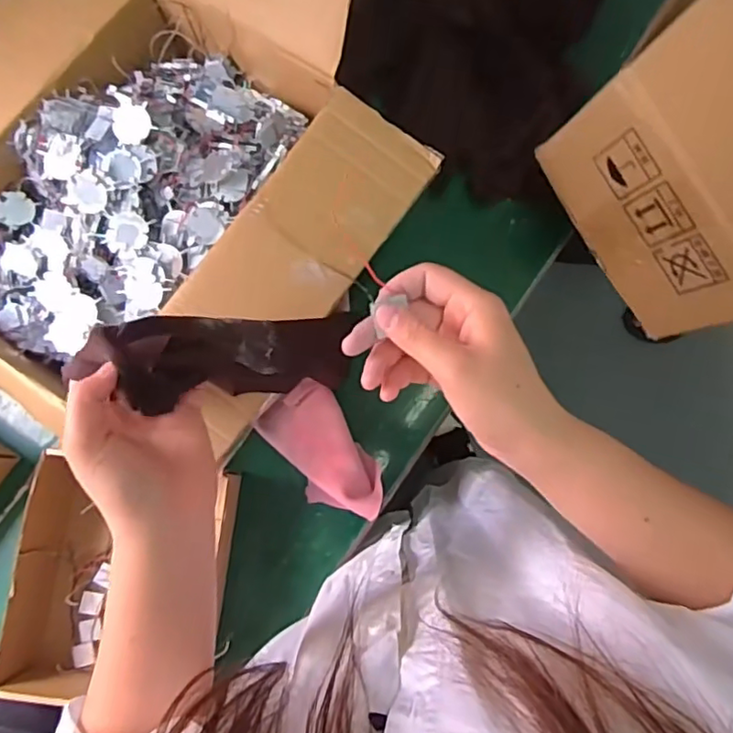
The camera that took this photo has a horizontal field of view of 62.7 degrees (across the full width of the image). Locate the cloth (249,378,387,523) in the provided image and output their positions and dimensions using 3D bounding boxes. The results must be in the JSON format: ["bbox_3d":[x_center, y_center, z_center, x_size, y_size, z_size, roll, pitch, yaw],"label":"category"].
[{"bbox_3d":[-0.041,0.088,0.598,0.076,0.035,0.142,-35,82,-7],"label":"cloth"}]

